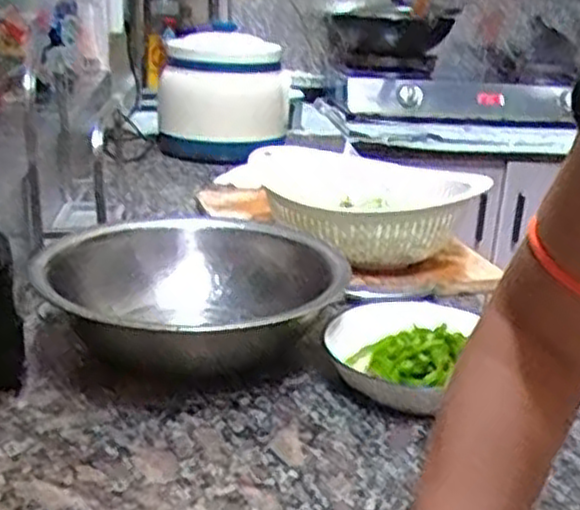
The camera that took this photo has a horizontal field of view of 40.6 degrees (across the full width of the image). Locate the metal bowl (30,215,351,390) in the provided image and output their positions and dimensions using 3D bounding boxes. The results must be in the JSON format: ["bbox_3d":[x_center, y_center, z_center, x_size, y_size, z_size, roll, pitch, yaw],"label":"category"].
[{"bbox_3d":[-0.094,0.038,0.728,0.258,0.080,0.261,0,20,-10],"label":"metal bowl"}]

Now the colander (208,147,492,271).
[{"bbox_3d":[0.090,-0.058,0.914,0.199,0.090,0.198,-6,21,-24],"label":"colander"}]

